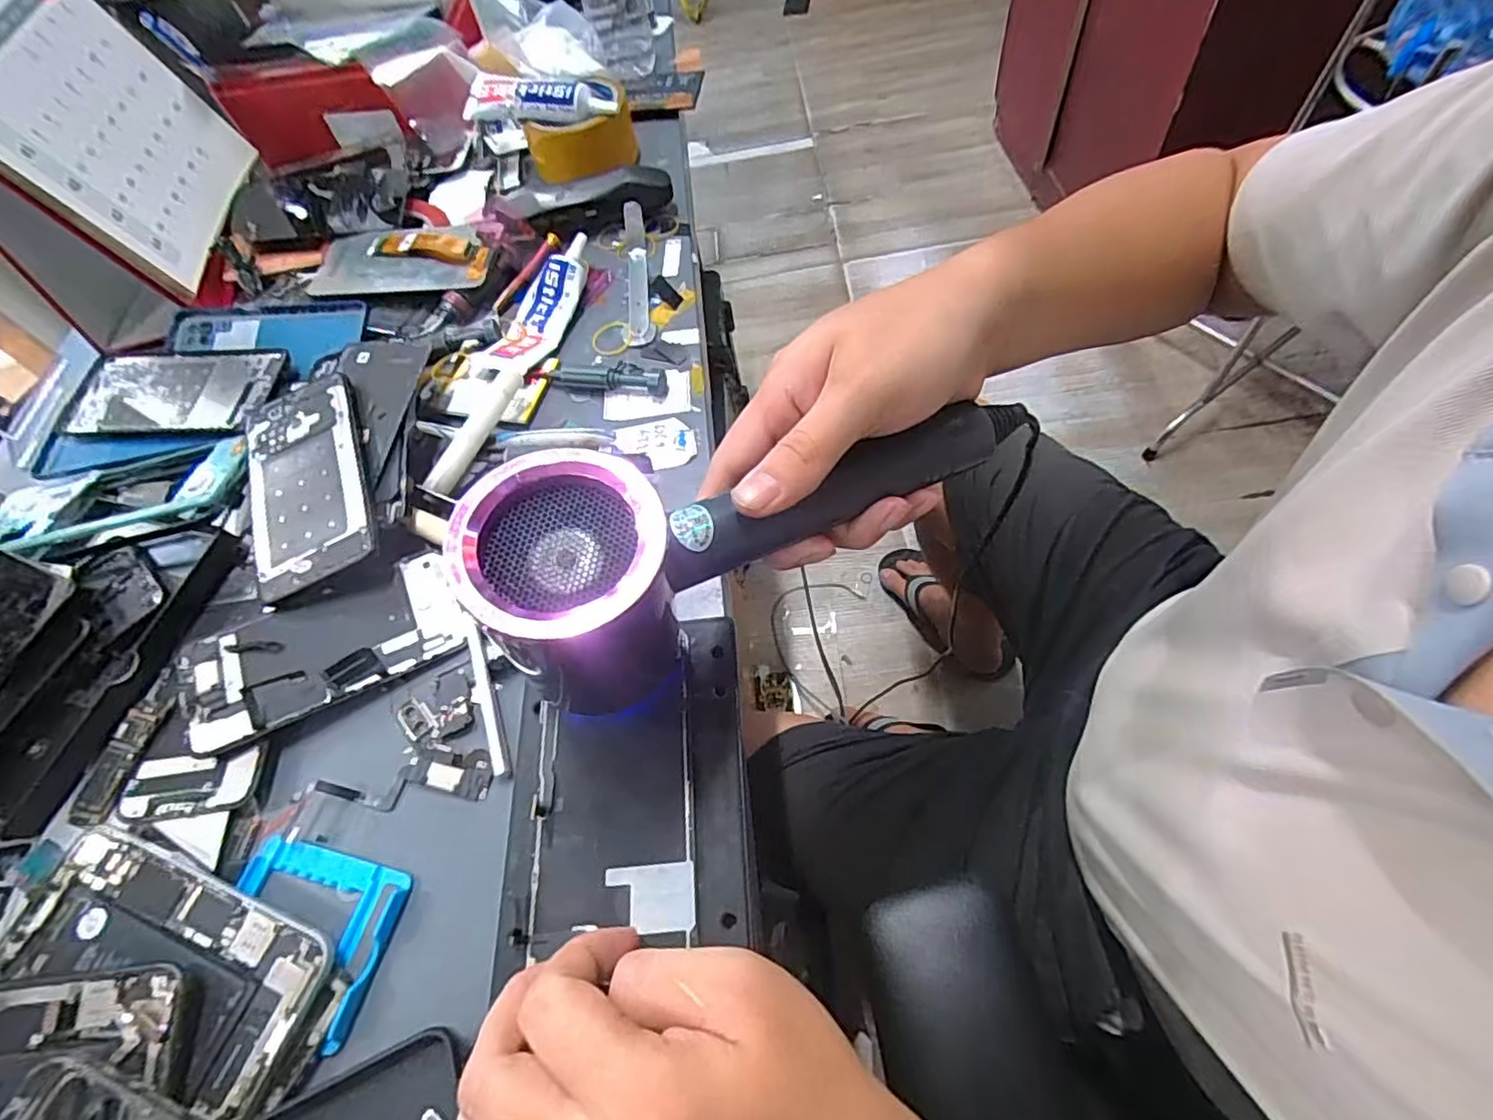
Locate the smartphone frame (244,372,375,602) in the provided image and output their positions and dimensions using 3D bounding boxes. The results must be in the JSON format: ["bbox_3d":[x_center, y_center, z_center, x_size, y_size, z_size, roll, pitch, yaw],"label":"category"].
[{"bbox_3d":[-0.276,-0.057,0.398,0.073,0.008,0.164,-27,65,-1],"label":"smartphone frame"}]

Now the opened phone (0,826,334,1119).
[{"bbox_3d":[-0.259,0.174,0.282,0.152,0.007,0.066,16,64,16],"label":"opened phone"}]

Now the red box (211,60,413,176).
[{"bbox_3d":[-0.390,-0.405,0.579,0.188,0.078,0.019,0,66,16],"label":"red box"}]

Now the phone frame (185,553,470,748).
[{"bbox_3d":[-0.233,0.047,0.355,0.139,0.013,0.068,-28,61,-8],"label":"phone frame"}]

